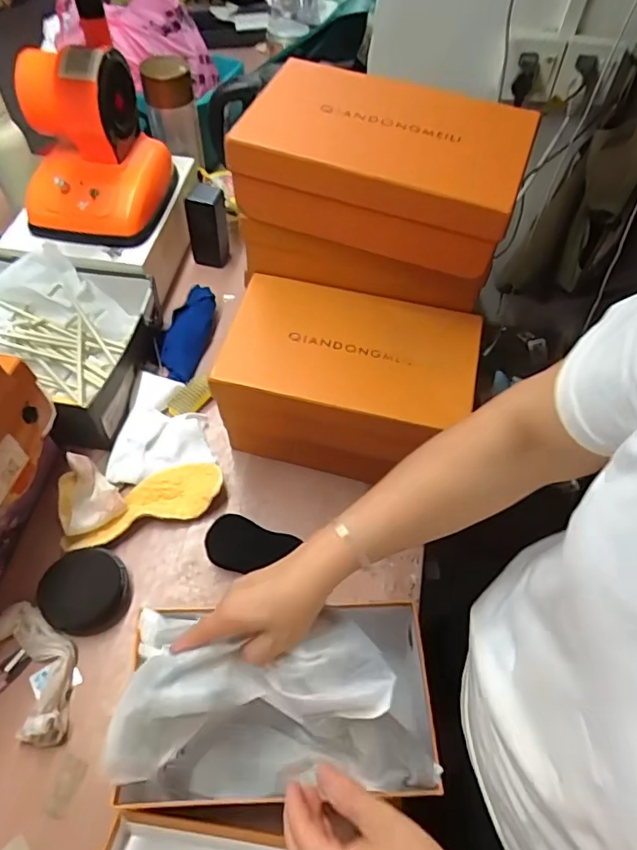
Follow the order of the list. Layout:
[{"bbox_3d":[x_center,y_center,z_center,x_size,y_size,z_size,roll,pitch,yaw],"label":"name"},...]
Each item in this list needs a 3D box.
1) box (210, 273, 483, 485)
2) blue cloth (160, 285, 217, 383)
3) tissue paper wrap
[{"bbox_3d":[0.034,-0.045,0.674,0.272,0.176,0.165,14,56,6],"label":"box"},{"bbox_3d":[-0.206,-0.140,0.838,0.057,0.038,0.163,12,69,4],"label":"blue cloth"},{"bbox_3d":[-0.058,0.221,0.446,0.230,0.060,0.078,-13,57,0],"label":"tissue paper wrap"}]

